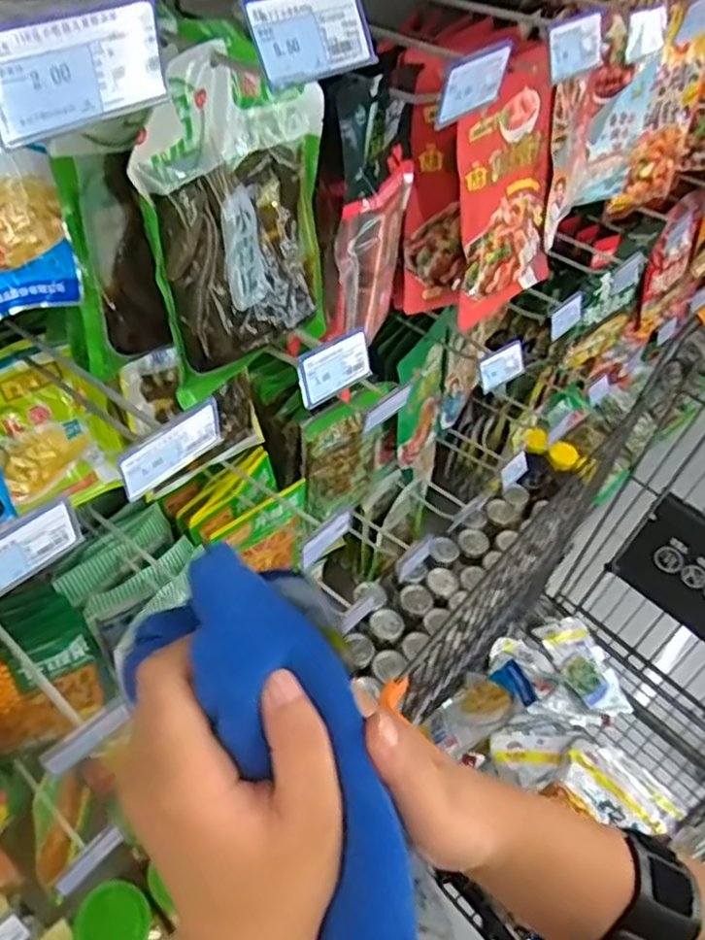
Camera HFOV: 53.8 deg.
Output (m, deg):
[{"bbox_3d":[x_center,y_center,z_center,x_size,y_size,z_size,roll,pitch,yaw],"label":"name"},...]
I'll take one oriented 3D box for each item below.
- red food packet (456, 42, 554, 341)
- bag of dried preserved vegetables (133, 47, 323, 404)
[{"bbox_3d":[0.155,-0.276,0.699,0.028,0.231,0.148,29,53,35],"label":"red food packet"},{"bbox_3d":[-0.078,-0.169,0.502,0.147,0.230,0.033,-34,60,-32],"label":"bag of dried preserved vegetables"}]

